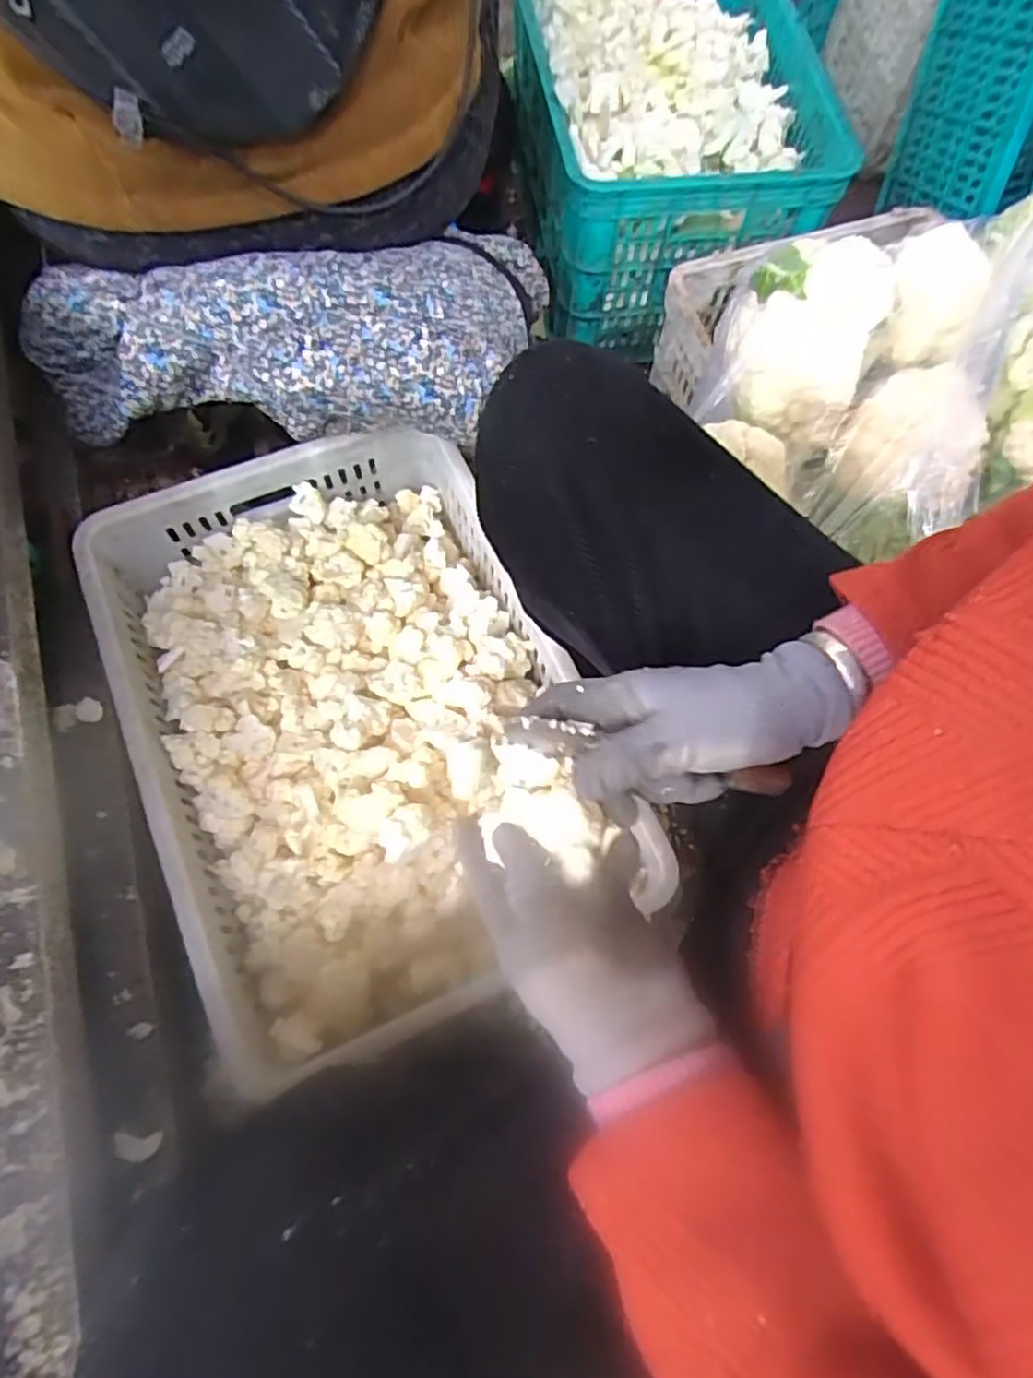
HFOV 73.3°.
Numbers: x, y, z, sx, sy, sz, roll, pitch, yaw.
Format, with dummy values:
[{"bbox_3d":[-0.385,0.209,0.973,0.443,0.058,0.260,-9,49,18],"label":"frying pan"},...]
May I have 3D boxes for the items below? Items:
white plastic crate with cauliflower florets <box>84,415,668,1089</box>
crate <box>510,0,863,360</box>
[{"bbox_3d":[-0.143,0.016,0.610,0.349,0.116,0.507,-22,71,-9],"label":"white plastic crate with cauliflower florets"},{"bbox_3d":[0.201,-0.815,1.007,0.372,0.252,0.608,-3,69,-2],"label":"crate"}]

